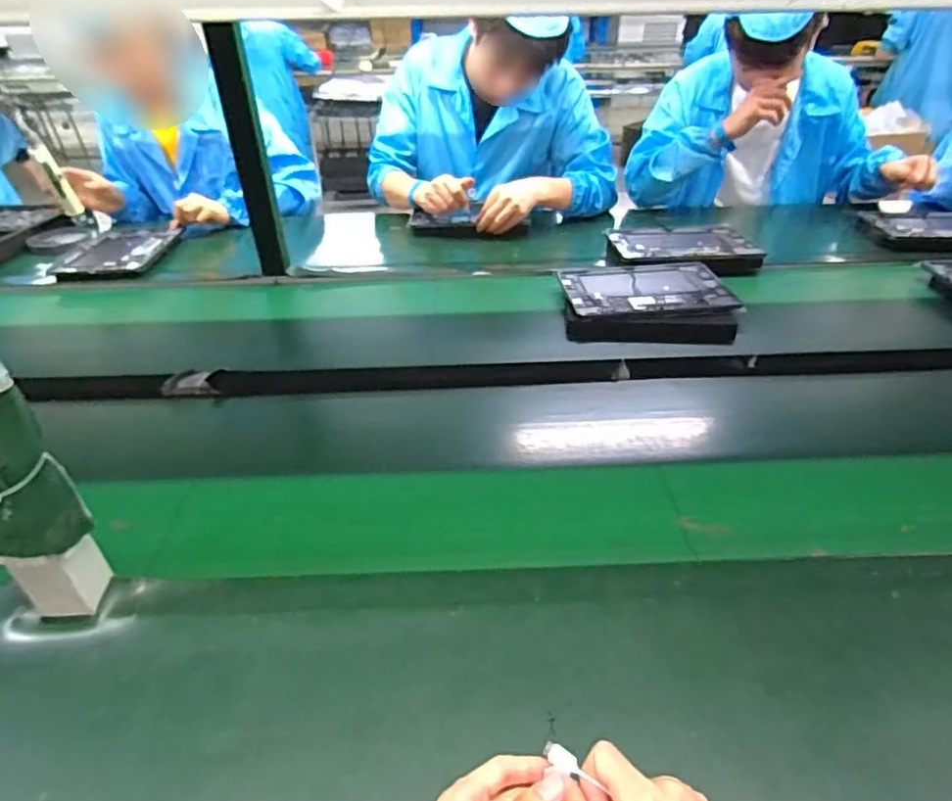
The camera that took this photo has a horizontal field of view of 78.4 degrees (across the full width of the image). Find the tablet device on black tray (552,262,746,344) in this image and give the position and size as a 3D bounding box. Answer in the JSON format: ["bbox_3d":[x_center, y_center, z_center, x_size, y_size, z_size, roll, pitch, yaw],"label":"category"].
[{"bbox_3d":[0.265,-0.153,0.926,0.252,0.048,0.226,0,35,1],"label":"tablet device on black tray"}]

